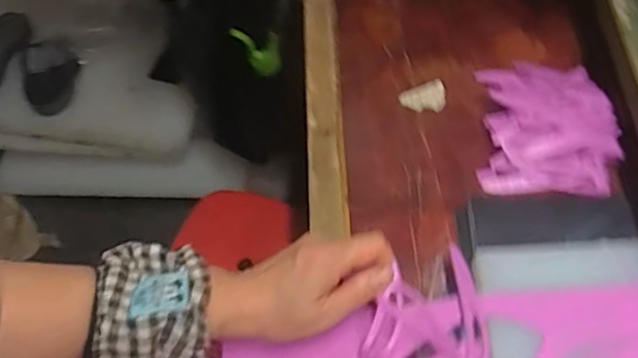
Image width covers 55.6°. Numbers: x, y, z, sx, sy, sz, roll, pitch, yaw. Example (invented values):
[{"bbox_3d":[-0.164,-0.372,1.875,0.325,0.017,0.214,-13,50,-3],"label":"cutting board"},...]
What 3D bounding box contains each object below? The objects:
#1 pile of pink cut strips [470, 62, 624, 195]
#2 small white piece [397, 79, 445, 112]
[{"bbox_3d":[0.200,-0.053,0.541,0.110,0.033,0.135,0,62,4],"label":"pile of pink cut strips"},{"bbox_3d":[0.102,-0.077,0.581,0.046,0.004,0.031,-21,62,-7],"label":"small white piece"}]

